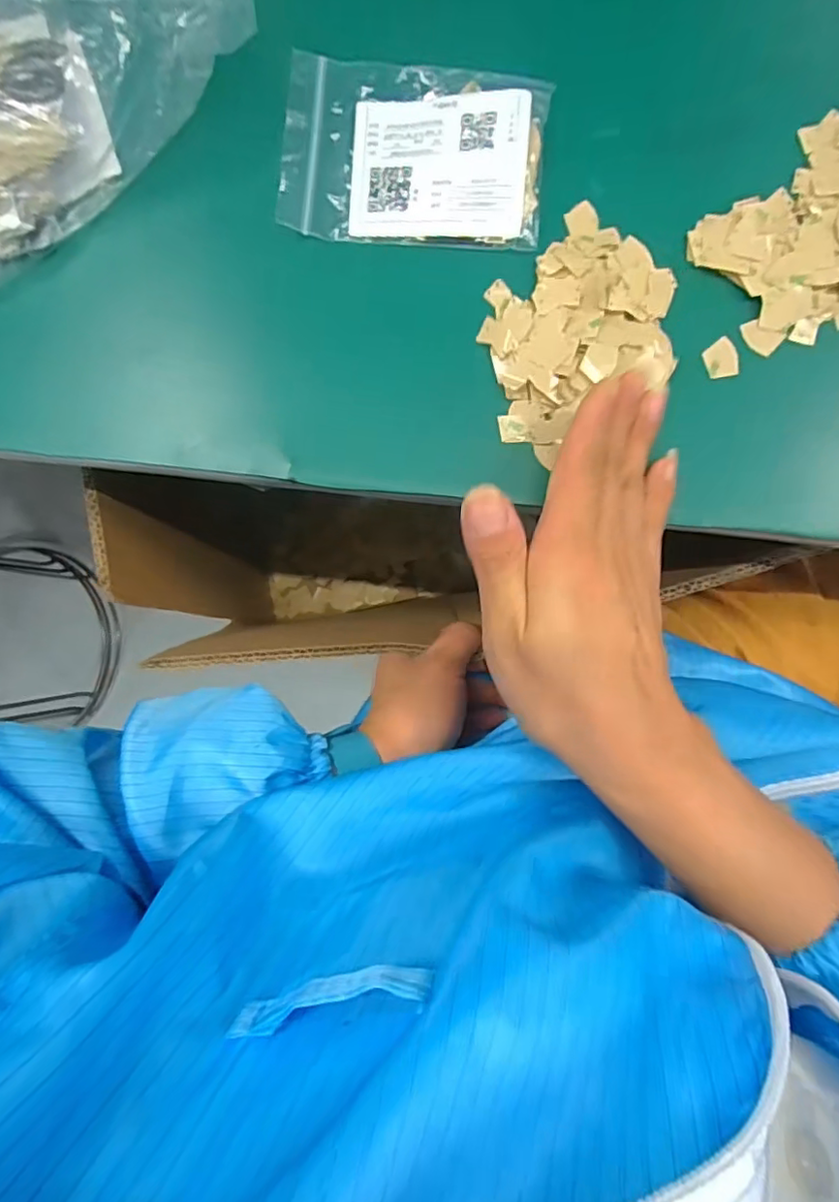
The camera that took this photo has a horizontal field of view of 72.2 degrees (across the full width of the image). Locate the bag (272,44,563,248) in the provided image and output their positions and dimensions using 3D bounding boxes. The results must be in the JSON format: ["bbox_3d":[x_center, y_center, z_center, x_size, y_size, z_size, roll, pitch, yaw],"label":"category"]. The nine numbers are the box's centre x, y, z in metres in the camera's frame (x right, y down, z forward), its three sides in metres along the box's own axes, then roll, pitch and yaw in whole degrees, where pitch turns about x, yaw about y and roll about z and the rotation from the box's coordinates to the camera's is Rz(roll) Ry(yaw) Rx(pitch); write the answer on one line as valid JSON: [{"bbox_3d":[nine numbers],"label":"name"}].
[{"bbox_3d":[-0.003,-0.208,0.263,0.119,0.018,0.079,5,88,4],"label":"bag"}]

